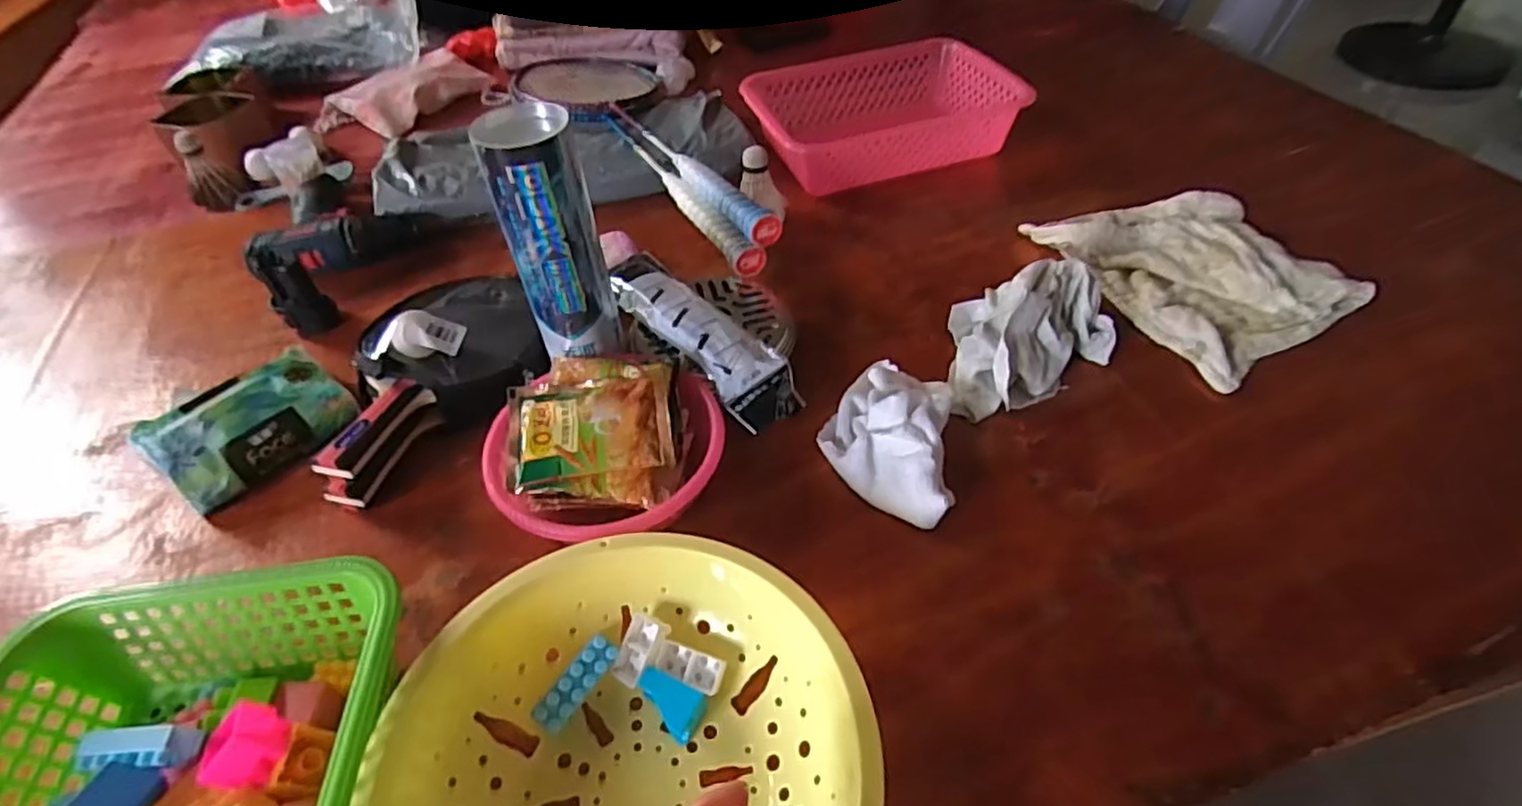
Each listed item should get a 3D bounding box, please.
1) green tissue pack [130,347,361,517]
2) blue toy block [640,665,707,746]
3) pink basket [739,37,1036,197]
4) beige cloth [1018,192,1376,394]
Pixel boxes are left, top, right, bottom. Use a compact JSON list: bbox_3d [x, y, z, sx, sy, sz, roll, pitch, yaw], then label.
[{"bbox_3d":[-0.406,0.018,0.561,0.073,0.064,0.133,32,56,31],"label":"green tissue pack"},{"bbox_3d":[-0.054,0.177,0.410,0.040,0.019,0.026,21,51,23],"label":"blue toy block"},{"bbox_3d":[0.146,-0.356,0.869,0.305,0.083,0.206,-16,47,-11],"label":"pink basket"},{"bbox_3d":[0.410,-0.130,0.656,0.195,0.032,0.246,-19,47,-14],"label":"beige cloth"}]

